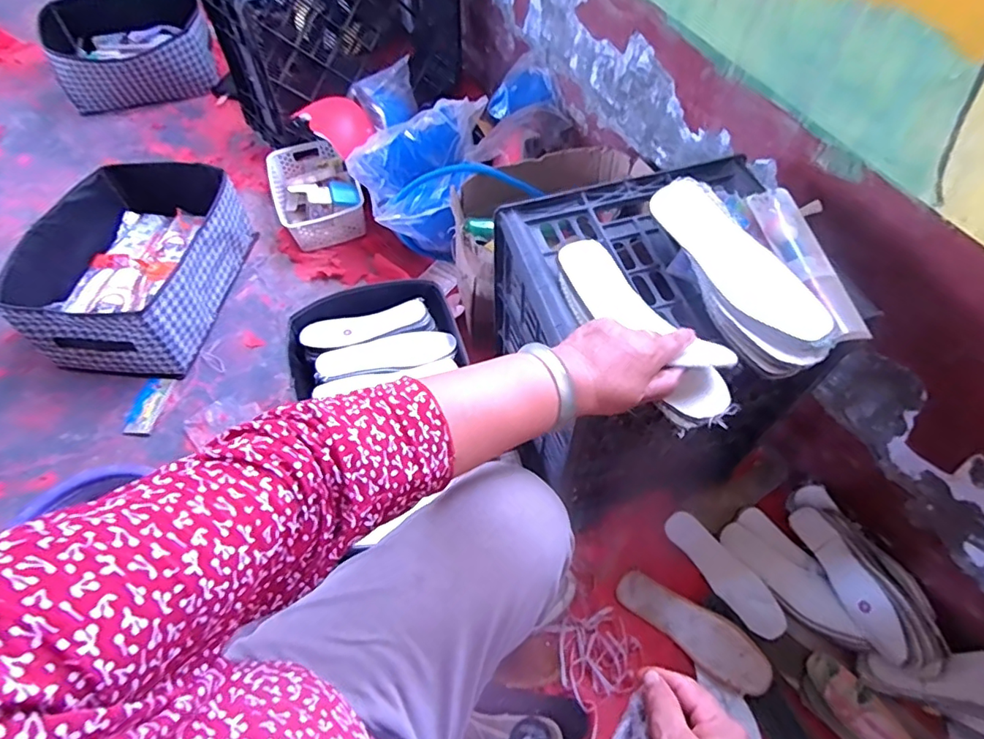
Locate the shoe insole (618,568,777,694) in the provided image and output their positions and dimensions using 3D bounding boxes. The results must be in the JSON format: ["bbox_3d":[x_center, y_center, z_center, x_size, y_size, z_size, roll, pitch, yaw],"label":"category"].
[{"bbox_3d":[0.298,0.383,0.800,0.225,0.014,0.073,33,78,26],"label":"shoe insole"}]

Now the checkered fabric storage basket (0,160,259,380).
[{"bbox_3d":[-0.761,-0.229,1.128,0.390,0.167,0.441,7,57,5],"label":"checkered fabric storage basket"}]

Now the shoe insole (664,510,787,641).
[{"bbox_3d":[0.357,0.313,0.831,0.061,0.006,0.208,-43,64,0],"label":"shoe insole"}]

